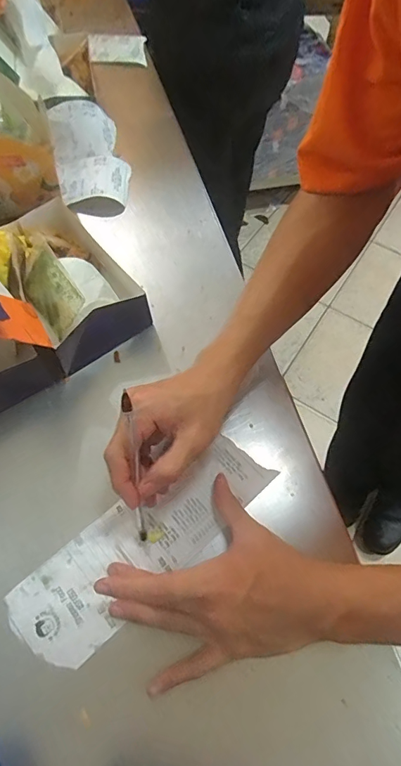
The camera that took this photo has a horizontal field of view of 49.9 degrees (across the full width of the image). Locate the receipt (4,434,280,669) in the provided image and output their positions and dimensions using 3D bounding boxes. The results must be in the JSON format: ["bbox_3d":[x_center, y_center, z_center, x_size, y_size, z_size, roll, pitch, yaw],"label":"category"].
[{"bbox_3d":[-0.043,0.132,0.363,0.230,0.005,0.078,-34,69,-19],"label":"receipt"}]

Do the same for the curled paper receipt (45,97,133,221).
[{"bbox_3d":[-0.144,-0.299,0.565,0.094,0.057,0.166,-10,62,-8],"label":"curled paper receipt"}]

